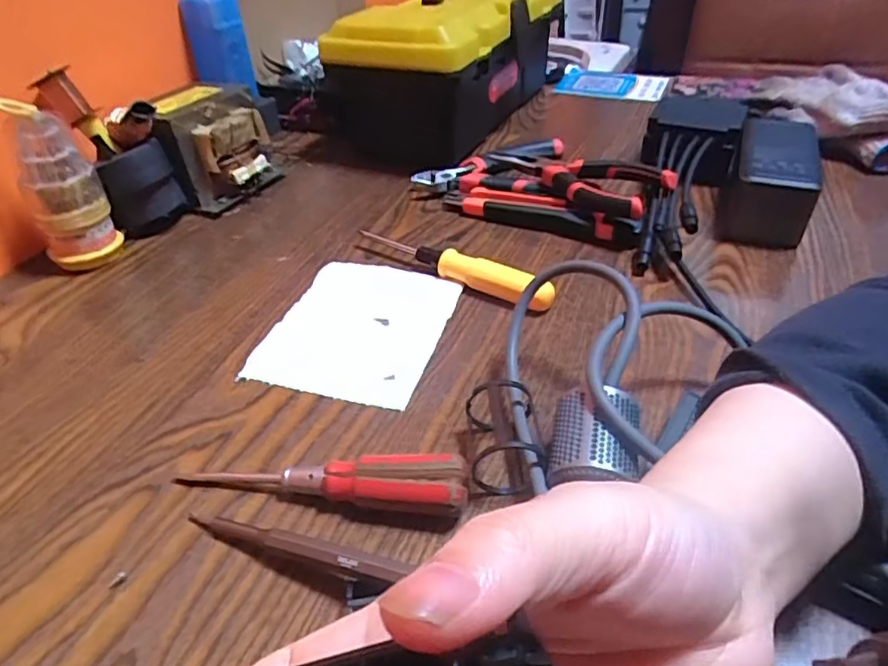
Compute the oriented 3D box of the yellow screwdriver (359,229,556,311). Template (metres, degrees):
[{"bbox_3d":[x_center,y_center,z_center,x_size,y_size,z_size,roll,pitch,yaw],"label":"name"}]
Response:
[{"bbox_3d":[0.005,-0.050,0.417,0.154,0.021,0.017,21,44,27],"label":"yellow screwdriver"}]

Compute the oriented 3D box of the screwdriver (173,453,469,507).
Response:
[{"bbox_3d":[-0.058,0.068,0.271,0.136,0.024,0.021,2,38,6],"label":"screwdriver"}]

